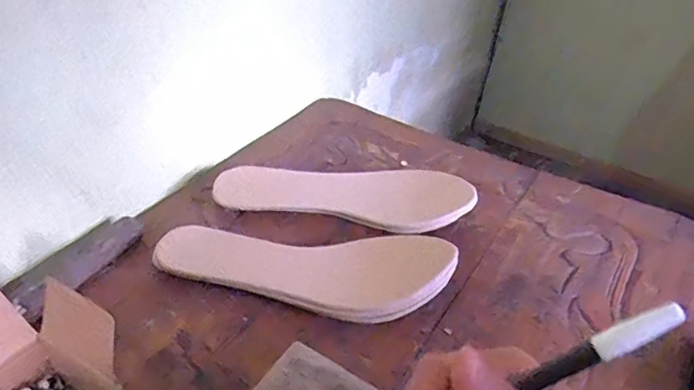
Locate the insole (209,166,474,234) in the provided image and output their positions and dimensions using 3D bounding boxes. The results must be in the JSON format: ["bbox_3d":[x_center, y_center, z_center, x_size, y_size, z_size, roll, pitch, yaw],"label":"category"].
[{"bbox_3d":[-0.001,-0.005,0.502,0.230,0.030,0.073,9,36,6],"label":"insole"}]

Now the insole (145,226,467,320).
[{"bbox_3d":[-0.032,0.053,0.417,0.221,0.037,0.074,10,36,7],"label":"insole"}]

